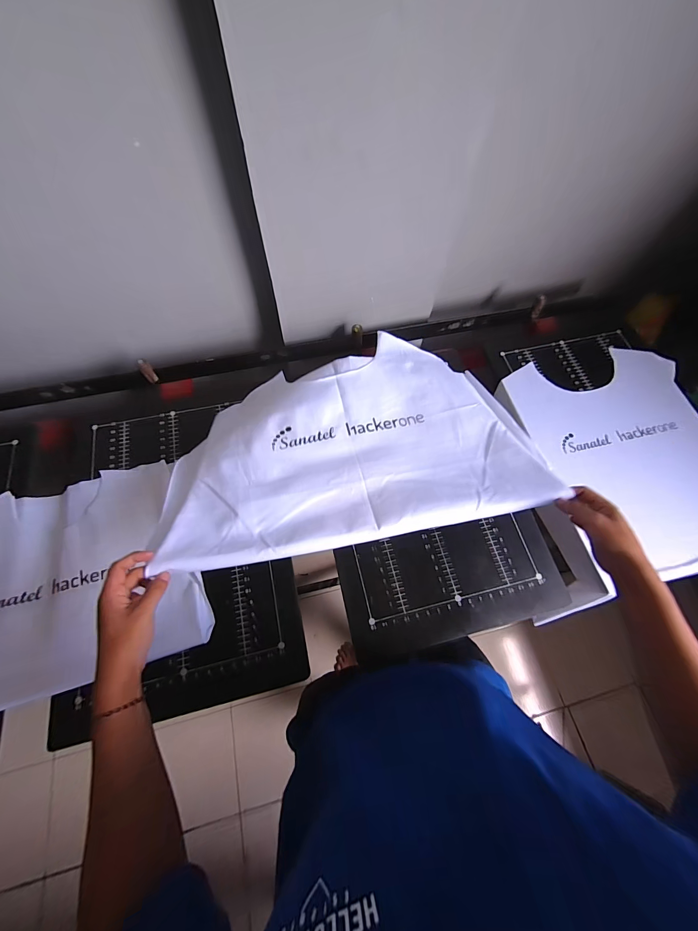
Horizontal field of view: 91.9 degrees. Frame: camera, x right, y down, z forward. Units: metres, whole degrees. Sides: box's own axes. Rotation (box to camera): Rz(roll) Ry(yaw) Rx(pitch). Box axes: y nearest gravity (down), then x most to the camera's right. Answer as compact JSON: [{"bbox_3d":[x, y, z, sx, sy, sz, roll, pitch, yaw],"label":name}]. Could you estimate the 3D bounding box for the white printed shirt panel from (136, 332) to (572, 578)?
[{"bbox_3d":[0.006,-0.055,0.601,0.598,0.108,0.395,-10,66,-6],"label":"white printed shirt panel"}]

